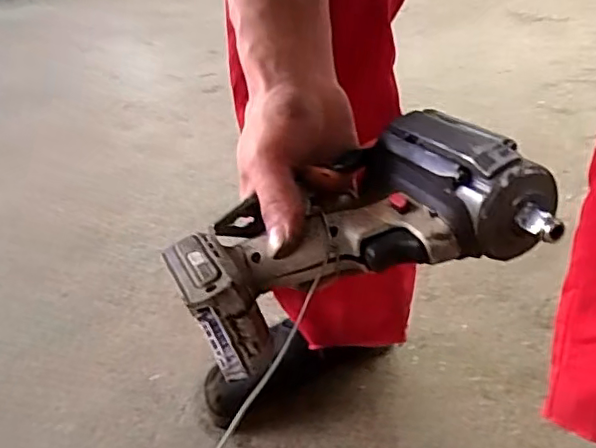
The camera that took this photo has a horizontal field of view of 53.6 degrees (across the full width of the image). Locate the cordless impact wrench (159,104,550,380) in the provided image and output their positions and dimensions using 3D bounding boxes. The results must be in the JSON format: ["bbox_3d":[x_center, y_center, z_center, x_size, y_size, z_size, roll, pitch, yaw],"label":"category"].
[{"bbox_3d":[0.025,0.003,0.343,0.191,0.098,0.128,-9,27,-9],"label":"cordless impact wrench"}]

